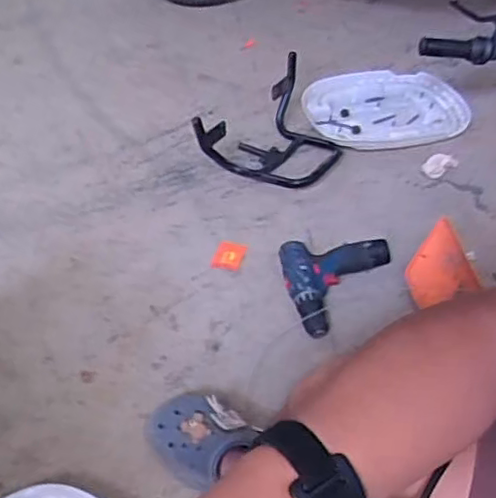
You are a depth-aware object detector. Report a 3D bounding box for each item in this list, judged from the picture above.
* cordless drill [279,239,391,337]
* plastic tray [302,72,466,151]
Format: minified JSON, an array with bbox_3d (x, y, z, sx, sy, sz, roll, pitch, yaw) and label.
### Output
[{"bbox_3d":[0.163,0.061,1.063,0.195,0.055,0.175,-5,45,-7],"label":"cordless drill"},{"bbox_3d":[0.325,-0.320,1.453,0.370,0.045,0.272,-15,47,-16],"label":"plastic tray"}]

